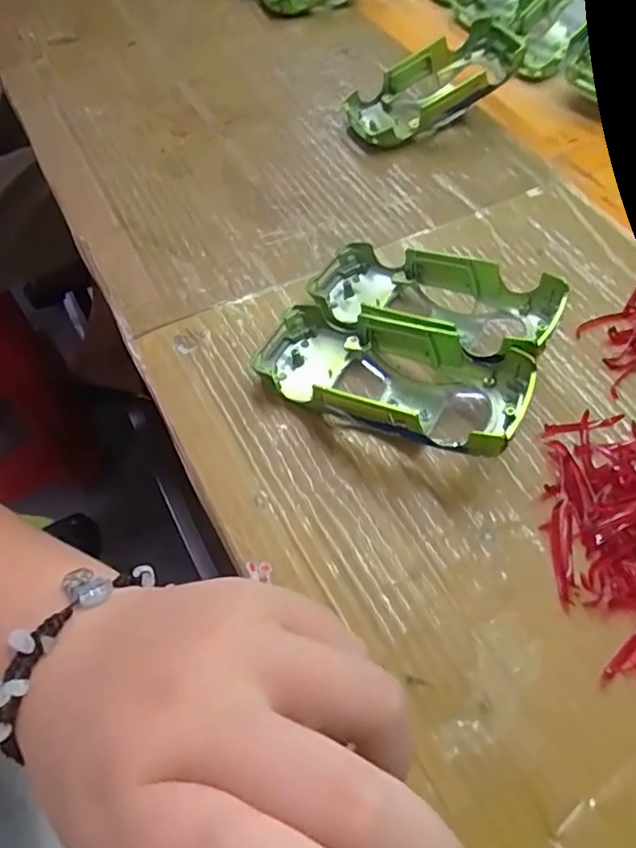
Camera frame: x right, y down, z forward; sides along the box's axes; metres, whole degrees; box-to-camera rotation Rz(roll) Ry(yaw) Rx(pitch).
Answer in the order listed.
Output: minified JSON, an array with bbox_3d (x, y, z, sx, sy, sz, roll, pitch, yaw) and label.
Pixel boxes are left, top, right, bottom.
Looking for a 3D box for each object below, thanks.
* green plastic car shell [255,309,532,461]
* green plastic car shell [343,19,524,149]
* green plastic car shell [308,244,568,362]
[{"bbox_3d":[0.033,-0.023,0.285,0.128,0.042,0.062,24,59,12],"label":"green plastic car shell"},{"bbox_3d":[0.092,-0.253,0.438,0.143,0.030,0.056,-30,57,-2],"label":"green plastic car shell"},{"bbox_3d":[0.057,-0.065,0.310,0.125,0.046,0.062,25,60,13],"label":"green plastic car shell"}]

